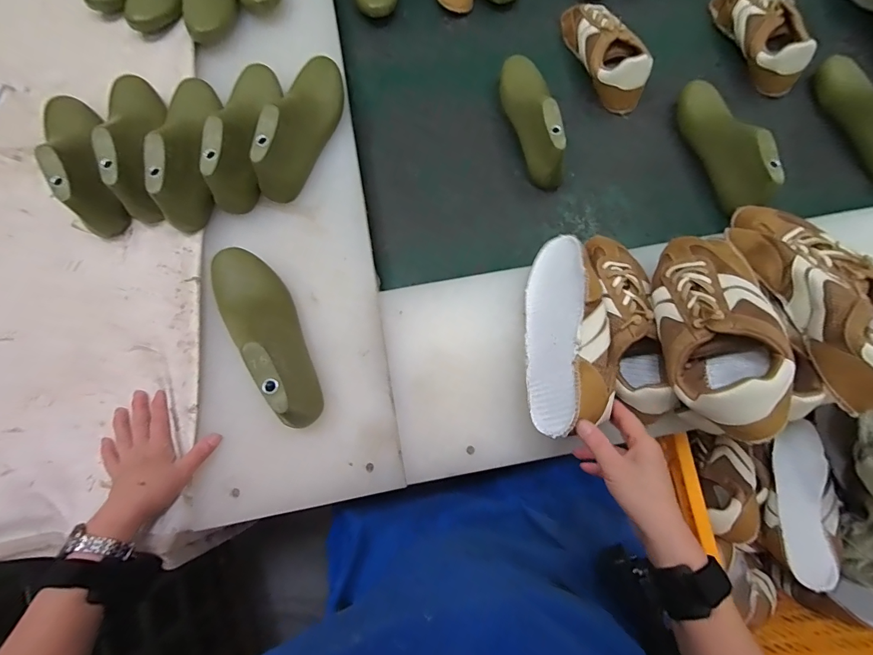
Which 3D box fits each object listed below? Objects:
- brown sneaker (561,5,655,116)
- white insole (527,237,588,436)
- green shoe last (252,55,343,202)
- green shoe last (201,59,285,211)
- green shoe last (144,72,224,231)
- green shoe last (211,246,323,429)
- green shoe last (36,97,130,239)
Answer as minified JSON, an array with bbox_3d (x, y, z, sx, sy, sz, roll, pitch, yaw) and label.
[{"bbox_3d":[0.276,-0.476,0.676,0.082,0.066,0.234,-23,72,-7],"label":"brown sneaker"},{"bbox_3d":[0.131,0.000,0.456,0.073,0.009,0.237,-12,59,44],"label":"white insole"},{"bbox_3d":[-0.191,-0.296,0.565,0.065,0.088,0.235,12,72,5],"label":"green shoe last"},{"bbox_3d":[-0.268,-0.283,0.561,0.065,0.085,0.233,-2,71,0],"label":"green shoe last"},{"bbox_3d":[-0.345,-0.263,0.555,0.069,0.090,0.245,-12,71,-3],"label":"green shoe last"},{"bbox_3d":[-0.200,-0.003,0.468,0.074,0.088,0.240,-34,74,-10],"label":"green shoe last"},{"bbox_3d":[-0.496,-0.243,0.552,0.076,0.088,0.233,-31,74,-9],"label":"green shoe last"}]

